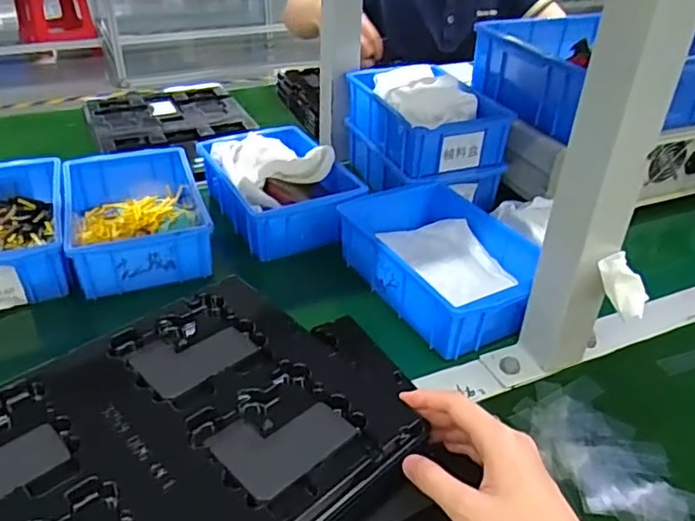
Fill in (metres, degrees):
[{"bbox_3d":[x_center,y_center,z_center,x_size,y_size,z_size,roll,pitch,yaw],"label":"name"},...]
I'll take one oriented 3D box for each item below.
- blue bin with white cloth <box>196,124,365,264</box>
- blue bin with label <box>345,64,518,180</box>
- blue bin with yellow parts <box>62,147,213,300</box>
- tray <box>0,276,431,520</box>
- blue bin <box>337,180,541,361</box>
[{"bbox_3d":[-0.078,-0.088,0.707,0.136,0.075,0.215,-16,39,-25],"label":"blue bin with white cloth"},{"bbox_3d":[0.099,-0.173,0.755,0.139,0.087,0.199,-11,37,-19],"label":"blue bin with label"},{"bbox_3d":[-0.232,-0.050,0.659,0.125,0.057,0.205,-11,37,-19],"label":"blue bin with yellow parts"},{"bbox_3d":[-0.123,0.120,0.369,0.285,0.025,0.221,-27,44,-37],"label":"tray"},{"bbox_3d":[0.094,0.001,0.601,0.135,0.062,0.202,-17,39,-26],"label":"blue bin"}]

